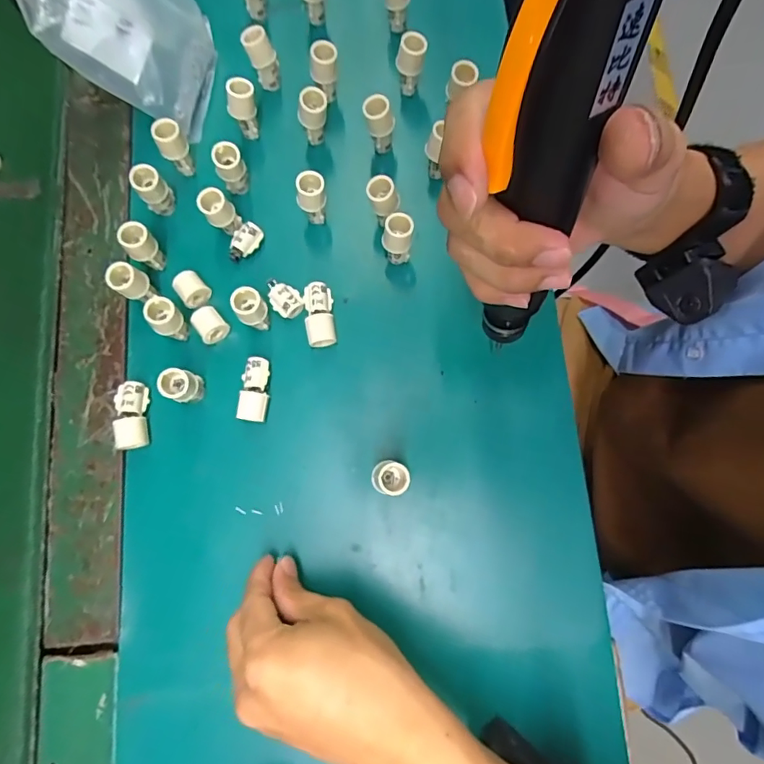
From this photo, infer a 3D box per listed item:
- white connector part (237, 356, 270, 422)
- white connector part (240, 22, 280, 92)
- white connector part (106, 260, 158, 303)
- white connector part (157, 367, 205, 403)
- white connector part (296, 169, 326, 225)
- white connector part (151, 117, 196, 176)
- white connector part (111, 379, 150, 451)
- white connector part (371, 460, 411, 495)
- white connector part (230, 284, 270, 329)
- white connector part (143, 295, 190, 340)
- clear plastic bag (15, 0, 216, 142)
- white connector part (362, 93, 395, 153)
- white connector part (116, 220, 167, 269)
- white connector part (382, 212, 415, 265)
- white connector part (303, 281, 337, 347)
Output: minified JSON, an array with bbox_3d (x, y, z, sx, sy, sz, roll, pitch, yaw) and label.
[{"bbox_3d":[-0.086,0.005,0.332,0.018,0.015,0.043,0,78,1],"label":"white connector part"},{"bbox_3d":[-0.090,-0.243,0.374,0.020,0.050,0.018,-19,78,-3],"label":"white connector part"},{"bbox_3d":[-0.169,-0.066,0.334,0.017,0.040,0.021,40,82,9],"label":"white connector part"},{"bbox_3d":[-0.129,0.003,0.321,0.021,0.039,0.021,0,78,1],"label":"white connector part"},{"bbox_3d":[-0.048,-0.126,0.346,0.020,0.050,0.018,-15,78,-2],"label":"white connector part"},{"bbox_3d":[-0.151,-0.170,0.358,0.020,0.045,0.017,-34,79,-6],"label":"white connector part"},{"bbox_3d":[-0.169,0.023,0.330,0.020,0.014,0.044,-9,78,-1],"label":"white connector part"},{"bbox_3d":[0.005,0.061,0.307,0.022,0.044,0.019,14,79,4],"label":"white connector part"},{"bbox_3d":[-0.087,-0.048,0.328,0.019,0.035,0.019,0,78,1],"label":"white connector part"},{"bbox_3d":[-0.144,-0.041,0.330,0.017,0.041,0.019,40,82,9],"label":"white connector part"},{"bbox_3d":[-0.179,-0.260,0.345,0.018,0.139,0.106,8,82,43],"label":"clear plastic bag"},{"bbox_3d":[-0.002,-0.183,0.355,0.021,0.048,0.016,0,78,1],"label":"white connector part"},{"bbox_3d":[-0.165,-0.093,0.340,0.018,0.040,0.017,0,78,1],"label":"white connector part"},{"bbox_3d":[0.011,-0.096,0.337,0.019,0.042,0.022,10,78,3],"label":"white connector part"},{"bbox_3d":[-0.043,-0.046,0.340,0.019,0.015,0.046,-8,78,0],"label":"white connector part"}]

